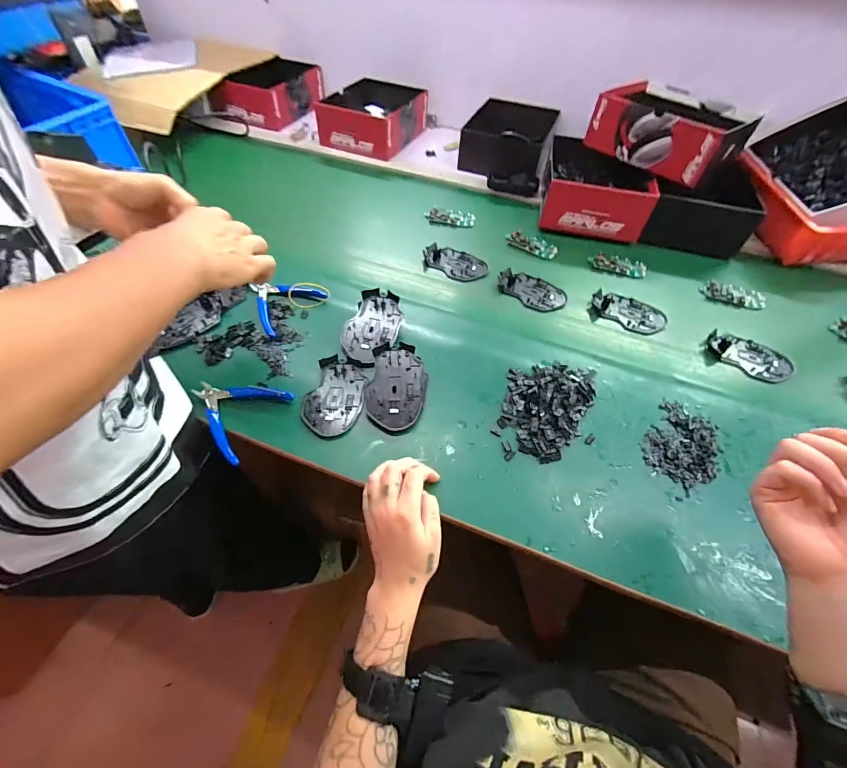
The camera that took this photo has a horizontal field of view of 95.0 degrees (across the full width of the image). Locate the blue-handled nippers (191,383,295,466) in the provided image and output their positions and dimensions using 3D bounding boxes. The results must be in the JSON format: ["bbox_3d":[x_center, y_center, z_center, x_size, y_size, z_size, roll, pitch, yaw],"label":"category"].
[{"bbox_3d":[-0.245,0.033,0.492,0.113,0.010,0.108,20,56,13],"label":"blue-handled nippers"}]

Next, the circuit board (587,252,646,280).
[{"bbox_3d":[0.352,-0.216,0.705,0.099,0.013,0.038,15,55,10],"label":"circuit board"}]

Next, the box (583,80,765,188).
[{"bbox_3d":[0.469,-0.504,0.760,0.202,0.088,0.266,-33,60,-23],"label":"box"}]

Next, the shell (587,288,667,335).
[{"bbox_3d":[0.334,-0.118,0.635,0.119,0.012,0.076,15,55,10],"label":"shell"}]

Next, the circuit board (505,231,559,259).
[{"bbox_3d":[0.203,-0.265,0.731,0.096,0.008,0.040,28,58,19],"label":"circuit board"}]

